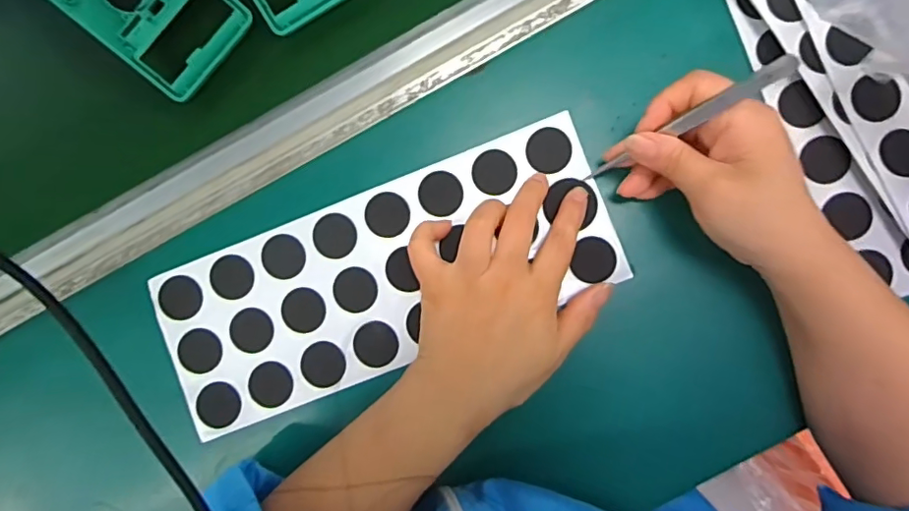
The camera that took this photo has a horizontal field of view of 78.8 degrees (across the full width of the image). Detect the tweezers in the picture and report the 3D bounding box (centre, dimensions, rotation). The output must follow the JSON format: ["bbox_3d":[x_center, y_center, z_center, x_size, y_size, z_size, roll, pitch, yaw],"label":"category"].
[{"bbox_3d":[0.122,-0.071,0.305,0.006,0.129,0.009,-21,85,-39],"label":"tweezers"}]

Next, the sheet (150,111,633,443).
[{"bbox_3d":[-0.045,0.015,0.360,0.295,0.005,0.112,-21,87,3],"label":"sheet"}]

